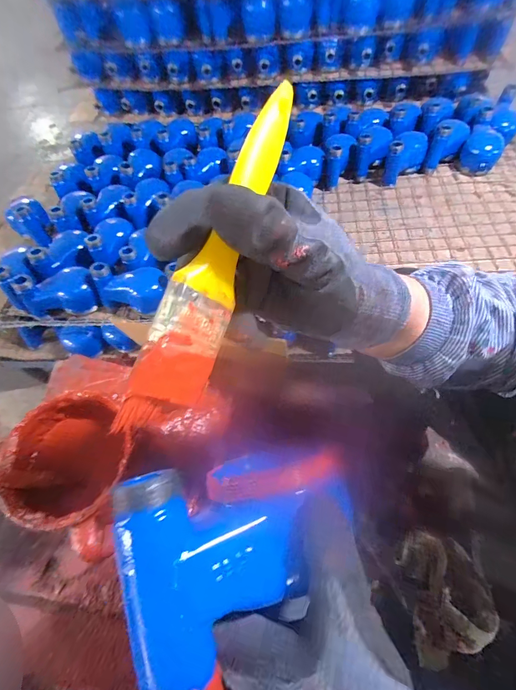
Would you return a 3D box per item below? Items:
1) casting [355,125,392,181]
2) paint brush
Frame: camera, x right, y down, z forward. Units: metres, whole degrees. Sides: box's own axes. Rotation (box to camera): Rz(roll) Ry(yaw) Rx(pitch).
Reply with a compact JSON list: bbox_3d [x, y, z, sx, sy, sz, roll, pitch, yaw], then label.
[{"bbox_3d":[0.287,-0.479,0.854,0.082,0.085,0.100,8,60,9],"label":"casting"},{"bbox_3d":[-0.022,-0.033,0.161,0.015,0.037,0.154,13,76,46],"label":"paint brush"}]

